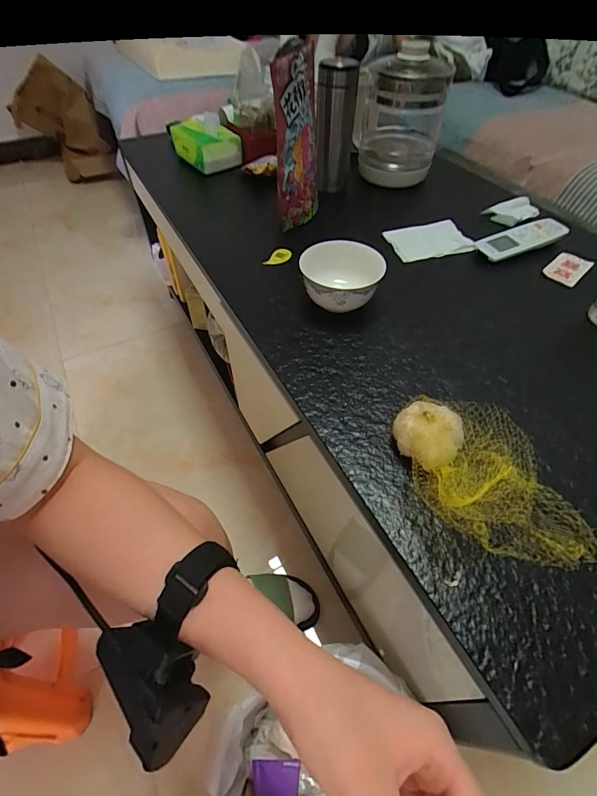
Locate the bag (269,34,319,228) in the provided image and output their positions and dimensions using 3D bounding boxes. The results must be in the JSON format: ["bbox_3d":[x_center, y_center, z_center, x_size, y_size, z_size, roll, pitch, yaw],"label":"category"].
[{"bbox_3d":[-0.005,-0.376,0.567,0.058,0.263,0.102,6,76,7],"label":"bag"}]

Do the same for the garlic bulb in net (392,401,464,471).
[{"bbox_3d":[0.125,0.037,0.380,0.062,0.049,0.048,36,60,25],"label":"garlic bulb in net"}]

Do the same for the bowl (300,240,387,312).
[{"bbox_3d":[0.058,-0.161,0.534,0.108,0.064,0.111,0,52,0],"label":"bowl"}]

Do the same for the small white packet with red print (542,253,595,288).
[{"bbox_3d":[0.427,-0.206,0.617,0.084,0.011,0.052,-38,58,-24],"label":"small white packet with red print"}]

